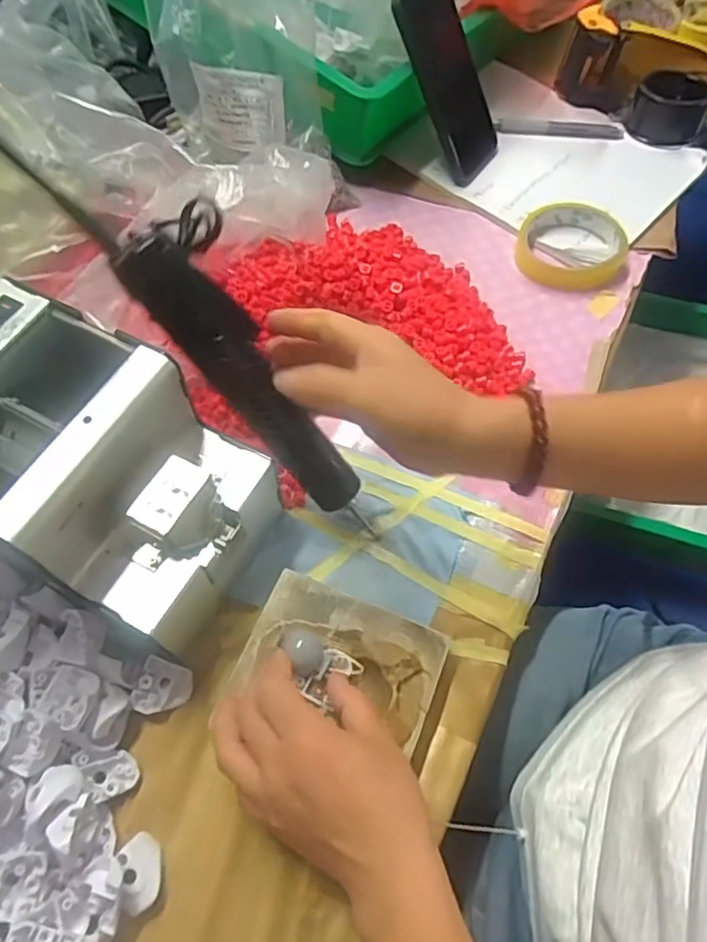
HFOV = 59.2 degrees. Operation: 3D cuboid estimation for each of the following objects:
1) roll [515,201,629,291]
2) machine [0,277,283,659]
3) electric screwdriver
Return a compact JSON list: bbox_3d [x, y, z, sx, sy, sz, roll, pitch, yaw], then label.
[{"bbox_3d":[0.196,-0.204,0.558,0.091,0.029,0.087,1,62,-1],"label":"roll"},{"bbox_3d":[-0.156,0.002,0.374,0.186,0.138,0.128,25,65,12],"label":"machine"},{"bbox_3d":[-0.052,-0.044,0.386,0.041,0.027,0.229,-49,116,-22],"label":"electric screwdriver"}]

